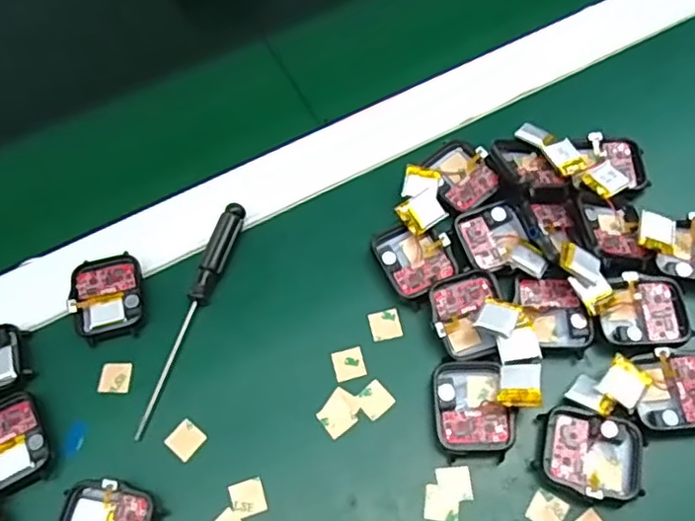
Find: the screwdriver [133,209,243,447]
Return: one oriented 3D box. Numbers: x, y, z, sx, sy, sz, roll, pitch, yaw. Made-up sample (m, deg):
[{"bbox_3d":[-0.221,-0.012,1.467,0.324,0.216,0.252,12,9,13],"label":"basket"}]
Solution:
[{"bbox_3d":[-0.081,0.028,0.333,0.012,0.012,0.131,14,64,10],"label":"screwdriver"}]

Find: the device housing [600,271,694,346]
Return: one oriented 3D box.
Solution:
[{"bbox_3d":[0.149,0.025,0.319,0.041,0.009,0.037,-6,62,0],"label":"device housing"}]

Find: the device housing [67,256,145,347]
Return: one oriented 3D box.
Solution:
[{"bbox_3d":[-0.128,0.020,0.341,0.037,0.008,0.045,-14,62,-4],"label":"device housing"}]

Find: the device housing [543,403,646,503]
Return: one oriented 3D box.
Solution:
[{"bbox_3d":[0.113,0.089,0.291,0.045,0.011,0.038,11,64,9],"label":"device housing"}]

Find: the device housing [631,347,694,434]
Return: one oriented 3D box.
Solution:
[{"bbox_3d":[0.157,0.061,0.300,0.041,0.008,0.037,-7,62,0],"label":"device housing"}]

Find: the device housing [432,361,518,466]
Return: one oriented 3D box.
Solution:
[{"bbox_3d":[0.060,0.070,0.302,0.035,0.016,0.045,-6,62,1],"label":"device housing"}]

